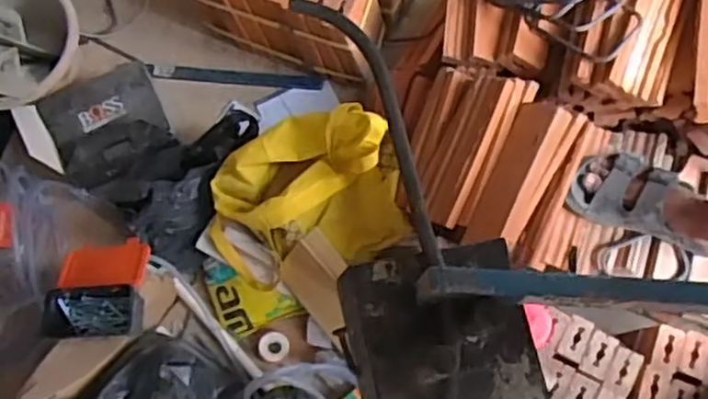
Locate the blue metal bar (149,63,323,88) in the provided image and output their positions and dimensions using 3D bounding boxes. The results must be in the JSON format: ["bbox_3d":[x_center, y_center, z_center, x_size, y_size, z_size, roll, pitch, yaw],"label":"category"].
[{"bbox_3d":[-0.233,-0.242,1.419,0.344,0.025,0.034,3,75,2],"label":"blue metal bar"}]

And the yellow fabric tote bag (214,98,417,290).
[{"bbox_3d":[-0.092,-0.006,1.202,0.316,0.171,0.240,-13,74,-2],"label":"yellow fabric tote bag"}]

